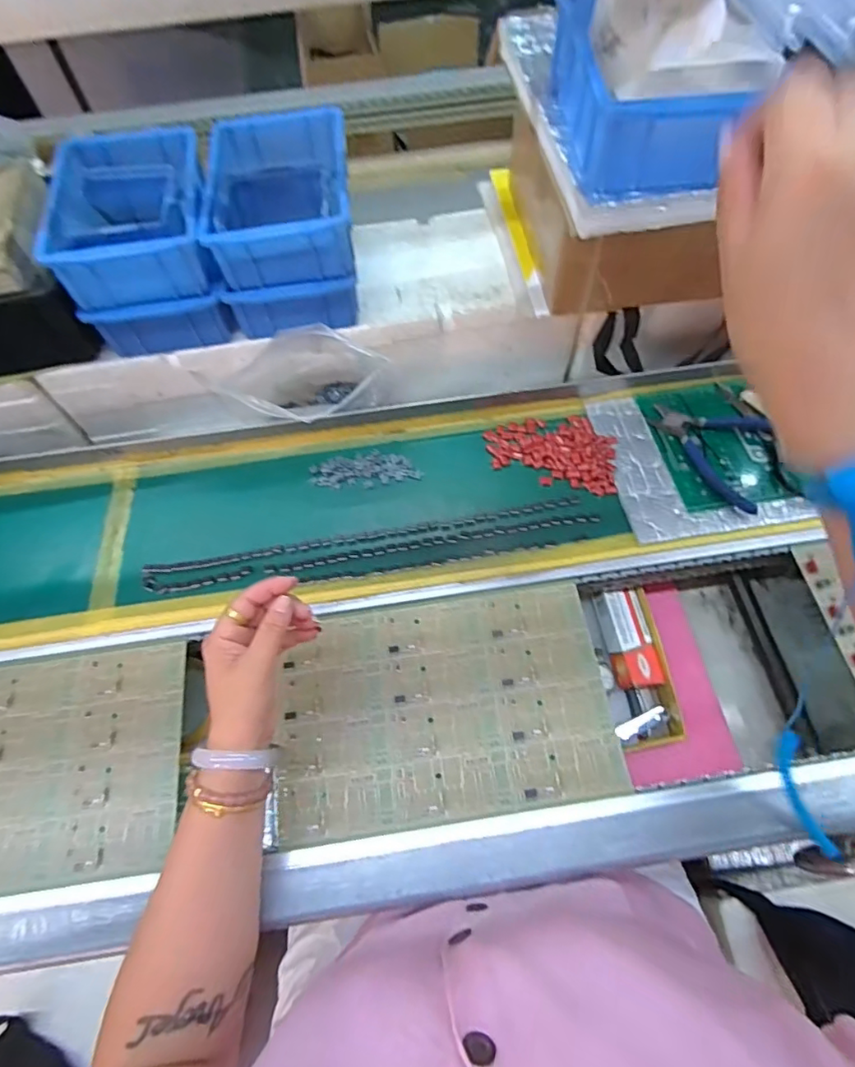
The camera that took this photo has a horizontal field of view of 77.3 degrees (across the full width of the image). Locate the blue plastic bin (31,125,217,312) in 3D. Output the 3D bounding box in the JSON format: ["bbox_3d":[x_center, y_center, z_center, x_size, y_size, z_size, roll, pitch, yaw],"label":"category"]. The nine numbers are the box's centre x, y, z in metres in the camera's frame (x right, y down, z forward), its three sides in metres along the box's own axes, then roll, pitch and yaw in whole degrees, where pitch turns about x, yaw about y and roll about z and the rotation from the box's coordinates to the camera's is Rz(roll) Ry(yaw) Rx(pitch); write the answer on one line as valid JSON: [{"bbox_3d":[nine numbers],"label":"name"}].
[{"bbox_3d":[-0.280,-0.314,0.517,0.134,0.051,0.199,-12,63,-3],"label":"blue plastic bin"}]

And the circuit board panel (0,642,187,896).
[{"bbox_3d":[-0.358,0.206,0.460,0.288,0.012,0.180,-7,66,-2],"label":"circuit board panel"}]

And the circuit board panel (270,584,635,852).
[{"bbox_3d":[0.013,0.149,0.469,0.283,0.008,0.184,-8,66,-2],"label":"circuit board panel"}]

